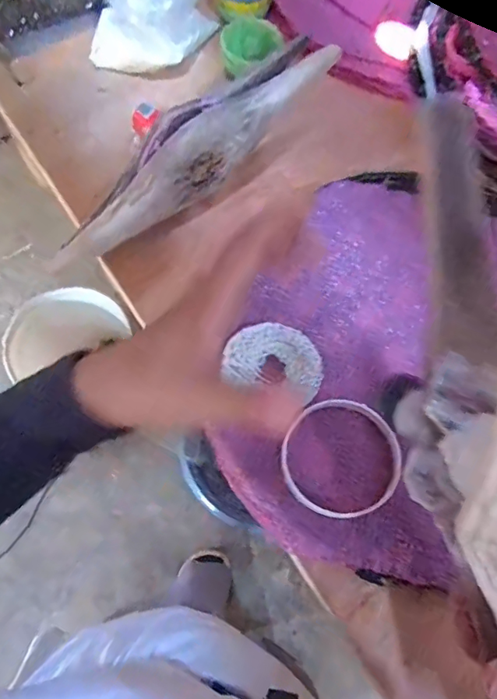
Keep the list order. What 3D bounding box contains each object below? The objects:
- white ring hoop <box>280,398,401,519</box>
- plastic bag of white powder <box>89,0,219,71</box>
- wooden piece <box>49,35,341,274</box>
[{"bbox_3d":[0.070,0.082,0.366,0.085,0.010,0.087,1,67,-2],"label":"white ring hoop"},{"bbox_3d":[-0.099,-0.350,0.506,0.140,0.084,0.095,-41,74,-17],"label":"plastic bag of white powder"},{"bbox_3d":[-0.045,-0.170,0.435,0.311,0.073,0.057,-38,73,-16],"label":"wooden piece"}]

